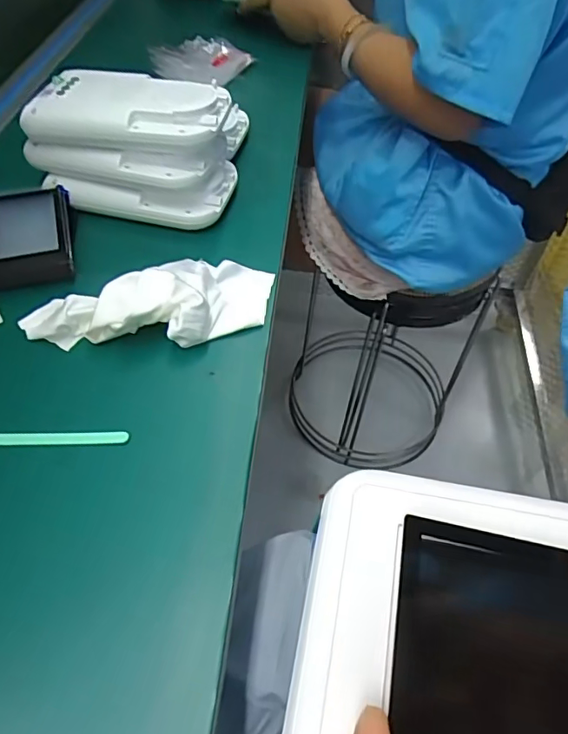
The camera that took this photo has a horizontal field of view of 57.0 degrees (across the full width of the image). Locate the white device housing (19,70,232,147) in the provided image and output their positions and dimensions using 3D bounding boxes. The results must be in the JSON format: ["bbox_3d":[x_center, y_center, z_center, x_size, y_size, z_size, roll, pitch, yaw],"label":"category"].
[{"bbox_3d":[-0.123,-0.204,0.417,0.150,0.028,0.078,6,51,-1],"label":"white device housing"}]

